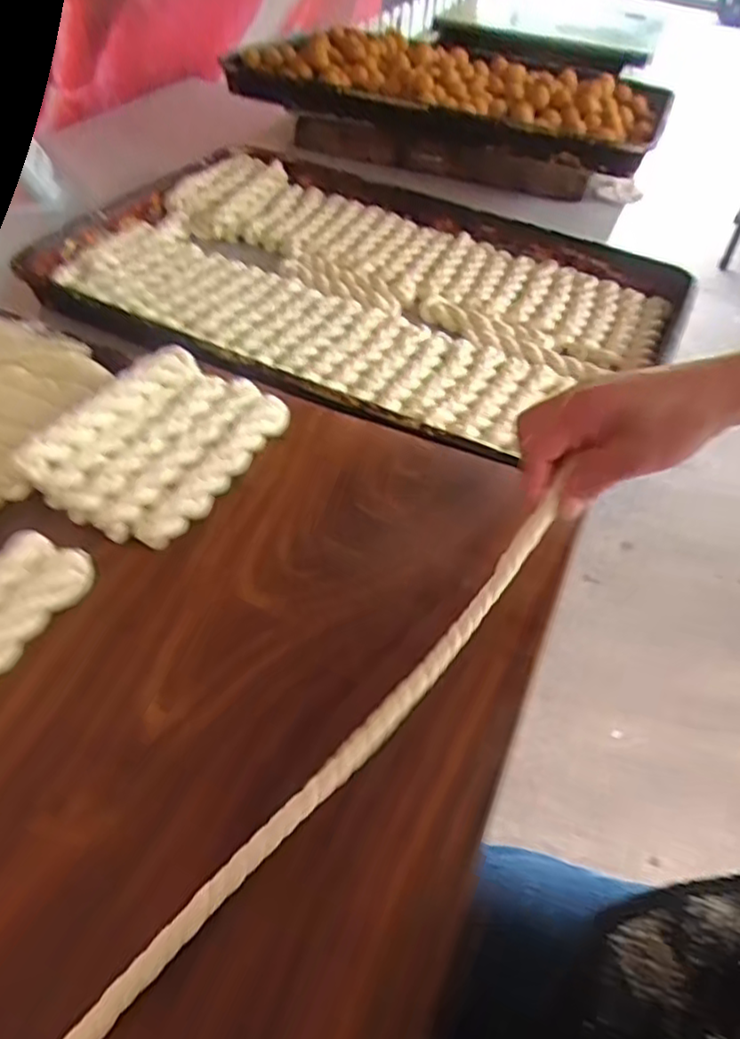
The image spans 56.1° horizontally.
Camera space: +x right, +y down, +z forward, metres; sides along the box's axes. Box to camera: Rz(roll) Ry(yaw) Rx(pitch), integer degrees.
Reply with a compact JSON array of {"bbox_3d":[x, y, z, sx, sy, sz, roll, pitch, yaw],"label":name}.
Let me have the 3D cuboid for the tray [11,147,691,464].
[{"bbox_3d":[-0.001,-0.251,0.726,0.589,0.041,0.441,25,50,17],"label":"tray"}]

